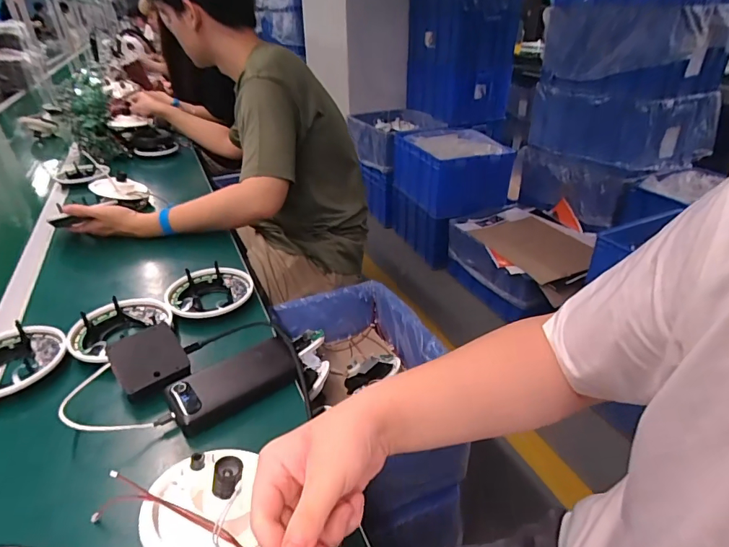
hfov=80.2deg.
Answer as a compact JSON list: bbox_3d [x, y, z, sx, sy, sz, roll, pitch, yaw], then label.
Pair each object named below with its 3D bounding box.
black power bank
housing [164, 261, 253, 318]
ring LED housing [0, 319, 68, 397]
[{"bbox_3d":[-0.160,0.133,0.536,0.152,0.028,0.071,-22,38,-31],"label":"black power bank"},{"bbox_3d":[-0.249,0.034,0.703,0.131,0.032,0.124,-16,35,-23],"label":"housing"},{"bbox_3d":[-0.467,0.117,0.566,0.131,0.030,0.132,25,40,35],"label":"ring LED housing"}]

